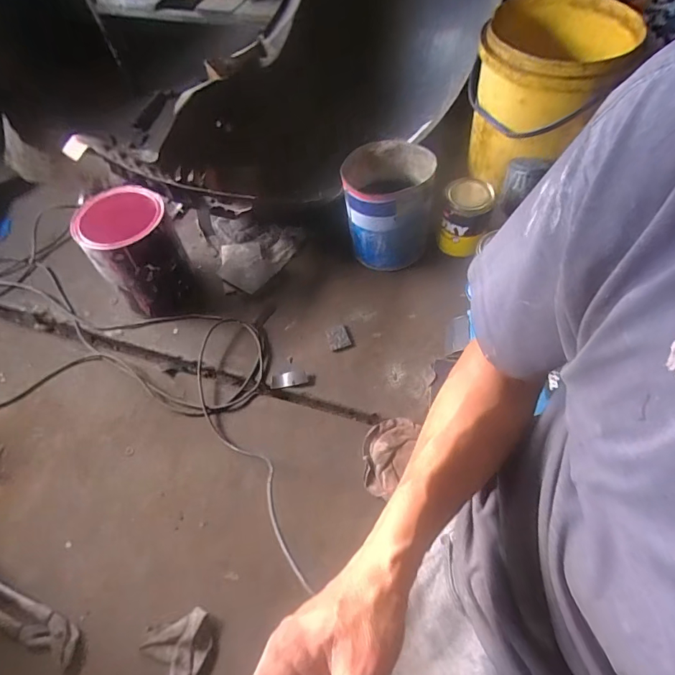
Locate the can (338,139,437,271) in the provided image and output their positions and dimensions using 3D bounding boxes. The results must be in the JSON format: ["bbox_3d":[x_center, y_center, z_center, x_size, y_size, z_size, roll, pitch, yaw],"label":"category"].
[{"bbox_3d":[0.101,-0.252,0.872,0.170,0.194,0.157,-6,59,0],"label":"can"}]

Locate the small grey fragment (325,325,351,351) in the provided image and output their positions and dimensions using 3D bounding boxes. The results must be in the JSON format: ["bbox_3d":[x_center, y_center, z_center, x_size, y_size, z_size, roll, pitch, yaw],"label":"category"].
[{"bbox_3d":[0.002,0.000,0.833,0.041,0.006,0.050,-17,59,-6],"label":"small grey fragment"}]

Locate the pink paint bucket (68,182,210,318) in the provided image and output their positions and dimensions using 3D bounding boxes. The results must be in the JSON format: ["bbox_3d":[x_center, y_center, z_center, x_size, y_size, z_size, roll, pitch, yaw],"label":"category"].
[{"bbox_3d":[-0.377,-0.159,0.843,0.147,0.204,0.150,-2,59,3],"label":"pink paint bucket"}]

